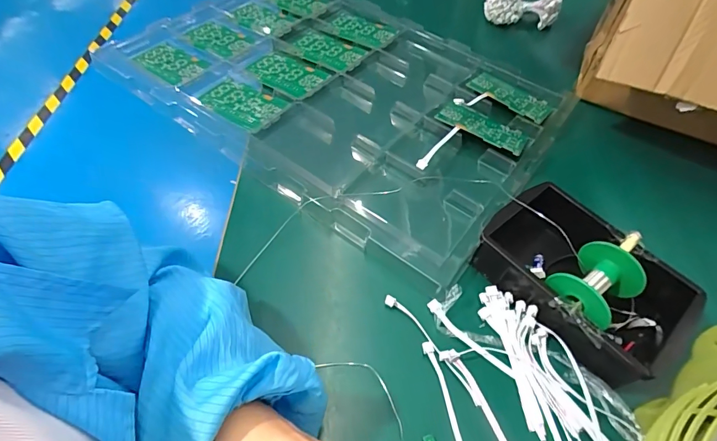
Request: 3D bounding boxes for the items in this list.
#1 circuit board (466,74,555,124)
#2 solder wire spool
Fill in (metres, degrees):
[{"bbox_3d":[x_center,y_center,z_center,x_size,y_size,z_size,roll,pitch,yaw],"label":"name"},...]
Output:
[{"bbox_3d":[0.248,-0.202,0.656,0.133,0.011,0.077,31,50,13],"label":"circuit board"},{"bbox_3d":[0.233,0.069,0.404,0.077,0.065,0.065,-29,61,-24],"label":"solder wire spool"}]

